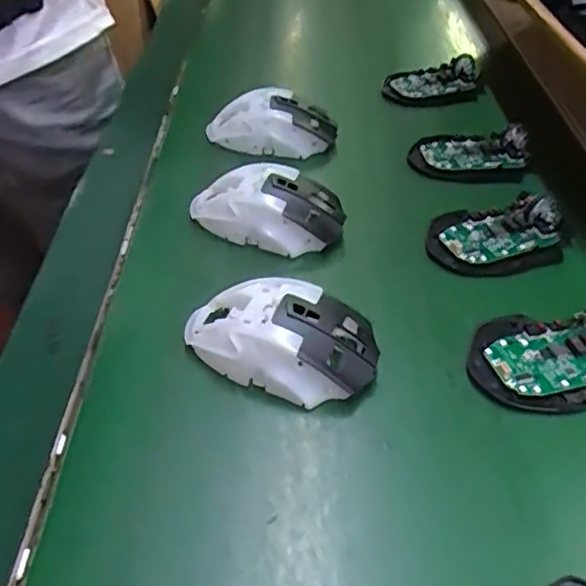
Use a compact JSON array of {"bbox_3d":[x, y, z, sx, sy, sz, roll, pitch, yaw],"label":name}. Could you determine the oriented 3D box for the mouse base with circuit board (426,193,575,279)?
[{"bbox_3d":[0.153,-0.047,0.436,0.105,0.020,0.066,-11,46,-12],"label":"mouse base with circuit board"}]

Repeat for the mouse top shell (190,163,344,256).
[{"bbox_3d":[-0.018,-0.061,0.429,0.112,0.035,0.065,1,44,-3],"label":"mouse top shell"}]

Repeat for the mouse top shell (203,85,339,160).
[{"bbox_3d":[-0.017,-0.142,0.510,0.107,0.040,0.065,-11,46,-15],"label":"mouse top shell"}]

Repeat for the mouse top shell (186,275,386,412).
[{"bbox_3d":[-0.007,0.027,0.346,0.114,0.037,0.062,9,44,5],"label":"mouse top shell"}]

